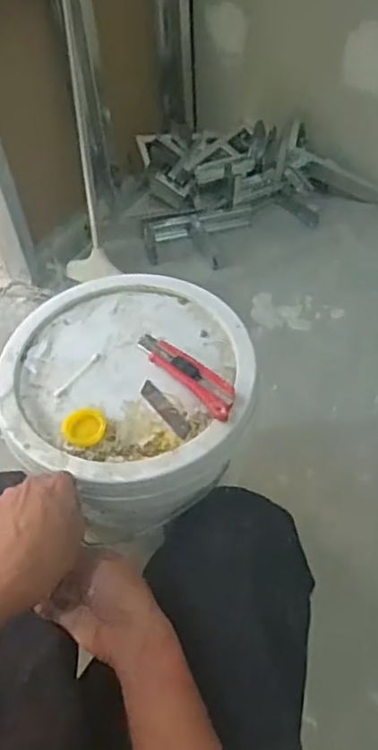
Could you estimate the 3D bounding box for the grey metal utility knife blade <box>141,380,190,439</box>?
[{"bbox_3d":[-0.026,0.036,0.663,0.018,0.005,0.082,-32,58,-20],"label":"grey metal utility knife blade"}]

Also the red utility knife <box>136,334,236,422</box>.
[{"bbox_3d":[-0.002,-0.004,0.673,0.035,0.014,0.146,-37,60,-22],"label":"red utility knife"}]

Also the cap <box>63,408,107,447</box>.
[{"bbox_3d":[-0.110,0.054,0.643,0.044,0.007,0.041,-1,53,2],"label":"cap"}]

